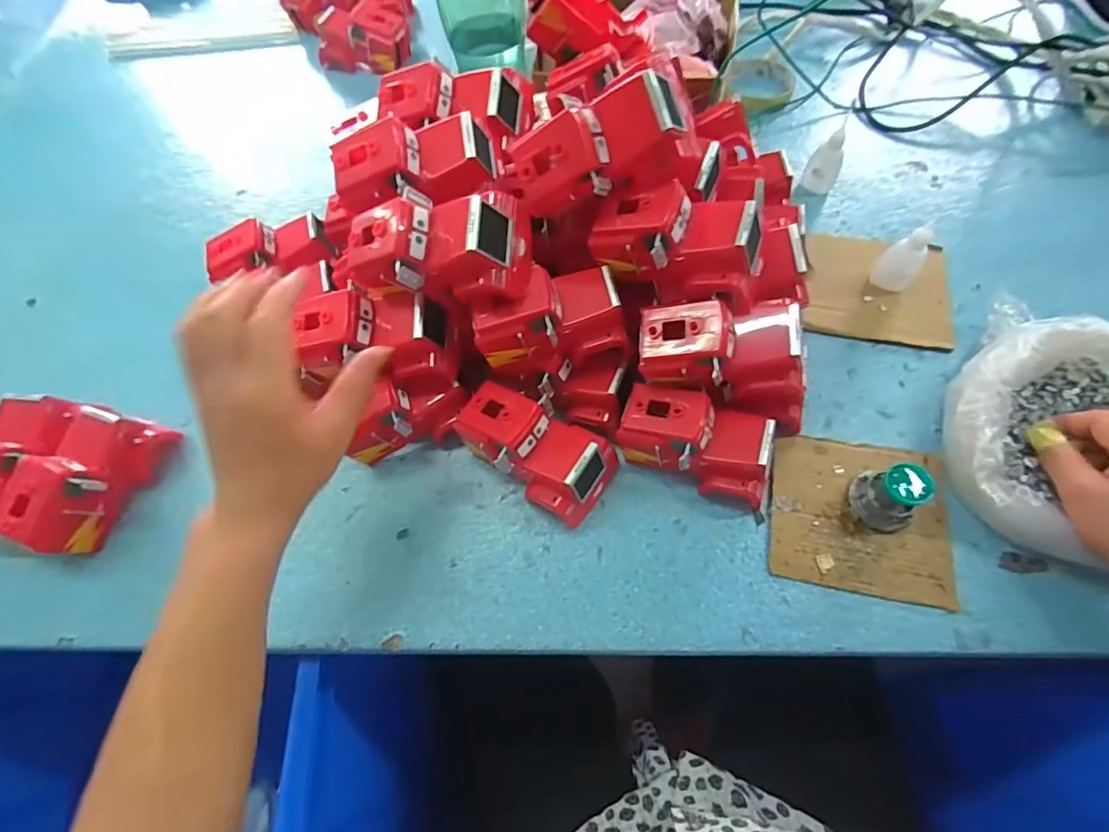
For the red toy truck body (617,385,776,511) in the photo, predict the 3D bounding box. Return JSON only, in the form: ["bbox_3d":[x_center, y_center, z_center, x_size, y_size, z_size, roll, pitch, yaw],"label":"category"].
[{"bbox_3d":[0.115,0.023,0.407,0.121,0.066,0.056,20,66,13],"label":"red toy truck body"}]

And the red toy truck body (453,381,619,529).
[{"bbox_3d":[-0.017,0.028,0.414,0.120,0.067,0.070,26,68,16],"label":"red toy truck body"}]

